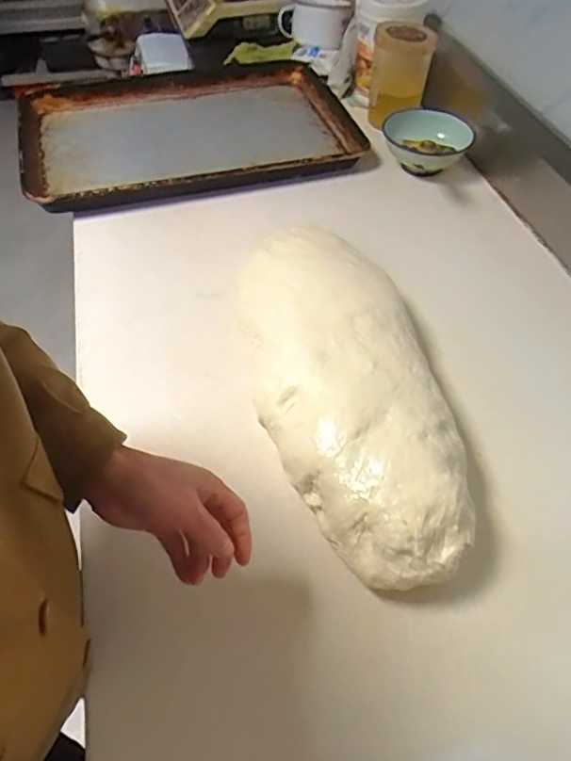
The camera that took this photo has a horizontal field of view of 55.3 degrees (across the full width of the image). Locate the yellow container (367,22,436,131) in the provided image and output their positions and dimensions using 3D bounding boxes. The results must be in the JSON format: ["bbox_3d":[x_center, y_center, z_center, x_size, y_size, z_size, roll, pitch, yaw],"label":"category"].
[{"bbox_3d":[0.214,-0.567,1.042,0.110,0.165,0.131,11,52,8],"label":"yellow container"}]

